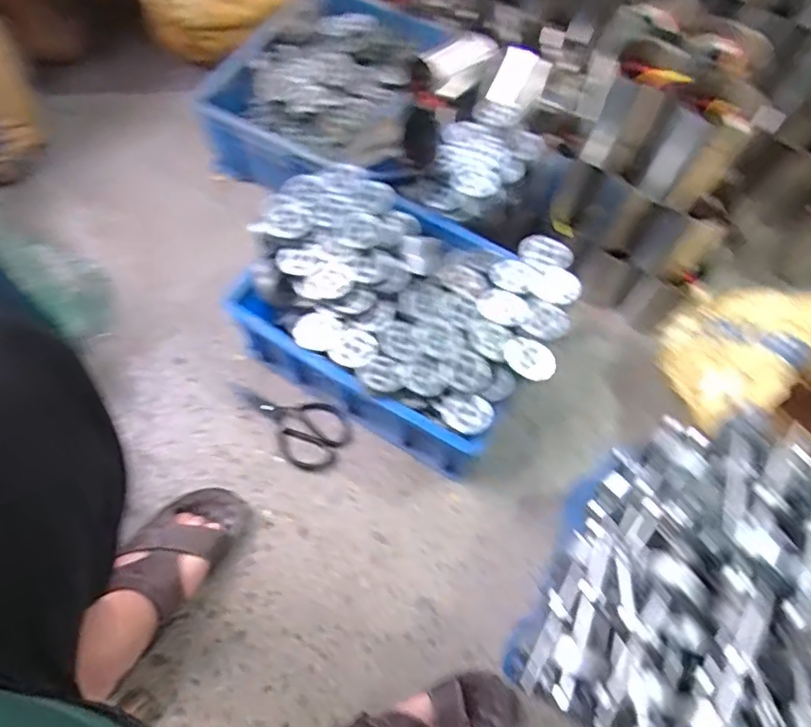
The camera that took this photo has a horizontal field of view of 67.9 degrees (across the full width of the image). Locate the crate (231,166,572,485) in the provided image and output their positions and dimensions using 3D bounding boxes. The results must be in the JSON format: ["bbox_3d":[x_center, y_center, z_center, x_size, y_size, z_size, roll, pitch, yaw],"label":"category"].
[{"bbox_3d":[-0.006,-0.078,0.857,0.425,0.226,0.305,29,66,11],"label":"crate"}]

